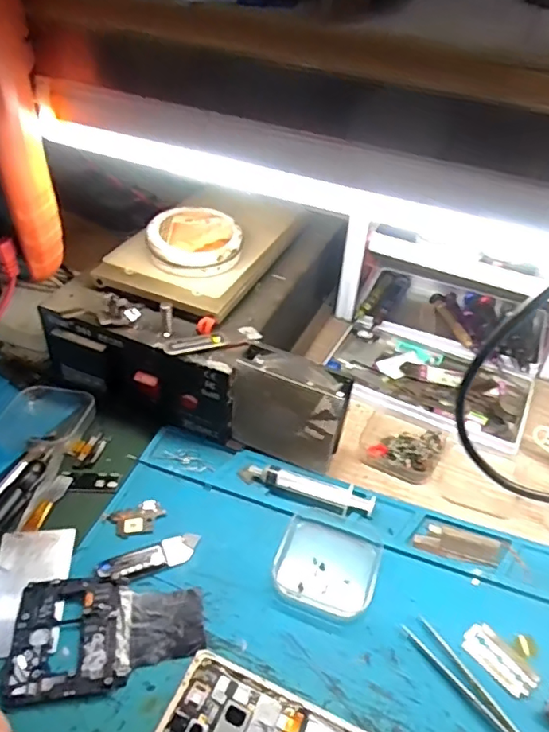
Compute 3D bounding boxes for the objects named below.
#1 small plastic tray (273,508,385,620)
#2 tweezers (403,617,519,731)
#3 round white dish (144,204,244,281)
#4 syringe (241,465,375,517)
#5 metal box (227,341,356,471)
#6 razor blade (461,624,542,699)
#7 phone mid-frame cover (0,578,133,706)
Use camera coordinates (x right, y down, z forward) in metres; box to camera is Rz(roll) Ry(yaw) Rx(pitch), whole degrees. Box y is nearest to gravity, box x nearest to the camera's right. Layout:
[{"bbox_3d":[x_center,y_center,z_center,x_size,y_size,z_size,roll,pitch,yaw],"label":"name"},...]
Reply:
[{"bbox_3d":[0.036,0.126,0.369,0.063,0.012,0.066,16,43,13],"label":"small plastic tray"},{"bbox_3d":[0.126,0.192,0.309,0.016,0.004,0.130,-26,50,-30],"label":"tweezers"},{"bbox_3d":[-0.065,-0.100,0.451,0.074,0.024,0.073,2,42,-2],"label":"round white dish"},{"bbox_3d":[0.021,0.089,0.406,0.099,0.014,0.019,15,43,12],"label":"syringe"},{"bbox_3d":[0.012,0.033,0.417,0.079,0.085,0.032,18,43,15],"label":"metal box"},{"bbox_3d":[0.133,0.172,0.332,0.023,0.004,0.043,-27,50,-31],"label":"razor blade"},{"bbox_3d":[-0.117,0.156,0.327,0.066,0.006,0.065,-3,42,-8],"label":"phone mid-frame cover"}]

